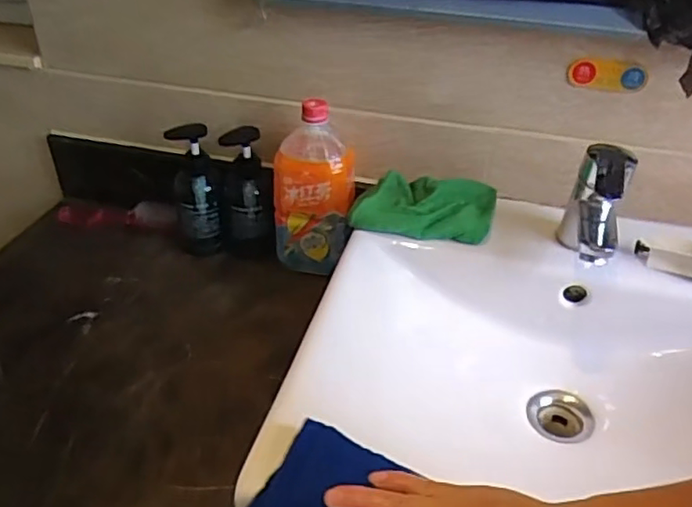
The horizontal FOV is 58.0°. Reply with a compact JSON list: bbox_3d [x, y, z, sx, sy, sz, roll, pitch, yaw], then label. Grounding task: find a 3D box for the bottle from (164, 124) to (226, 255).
[{"bbox_3d":[-0.195,-0.081,0.819,0.061,0.162,0.058,-8,38,-14],"label":"bottle"}]

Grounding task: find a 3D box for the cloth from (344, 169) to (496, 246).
[{"bbox_3d":[0.084,-0.053,0.678,0.146,0.036,0.082,10,37,11],"label":"cloth"}]

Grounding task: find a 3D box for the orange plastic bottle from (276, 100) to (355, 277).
[{"bbox_3d":[-0.040,-0.085,0.778,0.099,0.204,0.082,3,37,0],"label":"orange plastic bottle"}]

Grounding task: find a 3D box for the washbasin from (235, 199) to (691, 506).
[{"bbox_3d":[0.211,0.126,0.563,0.472,0.145,0.427,10,37,10],"label":"washbasin"}]

